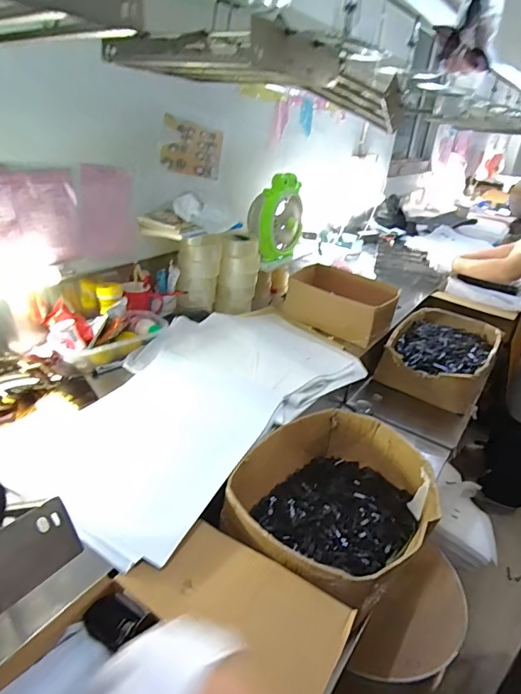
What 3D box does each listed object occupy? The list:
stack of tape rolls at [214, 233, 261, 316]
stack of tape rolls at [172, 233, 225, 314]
[{"bbox_3d":[-0.067,-0.215,1.364,0.105,0.218,0.123,11,28,9],"label":"stack of tape rolls"},{"bbox_3d":[-0.179,-0.208,1.288,0.123,0.206,0.094,4,28,-4],"label":"stack of tape rolls"}]

